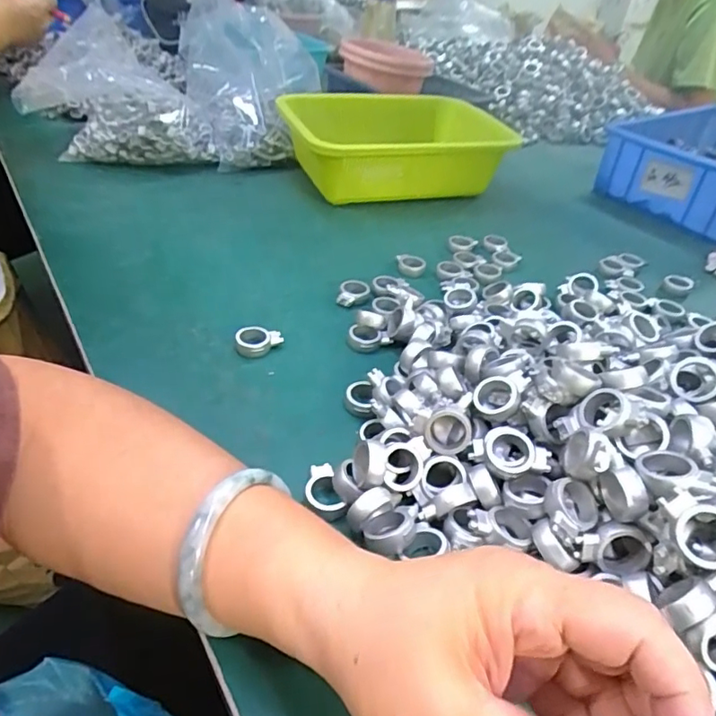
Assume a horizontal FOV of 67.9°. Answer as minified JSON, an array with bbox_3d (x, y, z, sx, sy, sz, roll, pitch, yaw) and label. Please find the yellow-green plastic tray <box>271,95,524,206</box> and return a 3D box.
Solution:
[{"bbox_3d":[0.034,-0.263,0.662,0.254,0.080,0.189,-12,42,-20],"label":"yellow-green plastic tray"}]

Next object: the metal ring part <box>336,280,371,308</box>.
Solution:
[{"bbox_3d":[-0.003,-0.056,0.457,0.023,0.011,0.030,16,40,14],"label":"metal ring part"}]

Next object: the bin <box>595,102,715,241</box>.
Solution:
[{"bbox_3d":[0.482,-0.259,0.708,0.280,0.076,0.202,-20,45,-28],"label":"bin"}]

